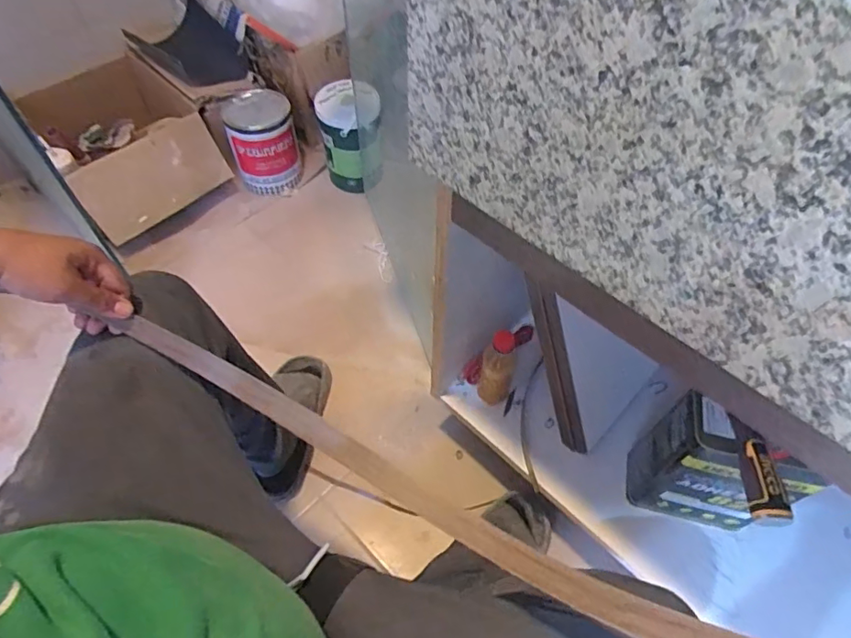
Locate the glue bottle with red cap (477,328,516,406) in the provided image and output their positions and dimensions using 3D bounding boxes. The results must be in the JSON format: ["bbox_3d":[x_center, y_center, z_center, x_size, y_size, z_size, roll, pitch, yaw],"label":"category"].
[{"bbox_3d":[0.110,0.075,0.837,0.058,0.177,0.056,14,57,9],"label":"glue bottle with red cap"}]

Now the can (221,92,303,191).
[{"bbox_3d":[-0.422,-0.458,1.422,0.166,0.206,0.160,-15,57,-10],"label":"can"}]

